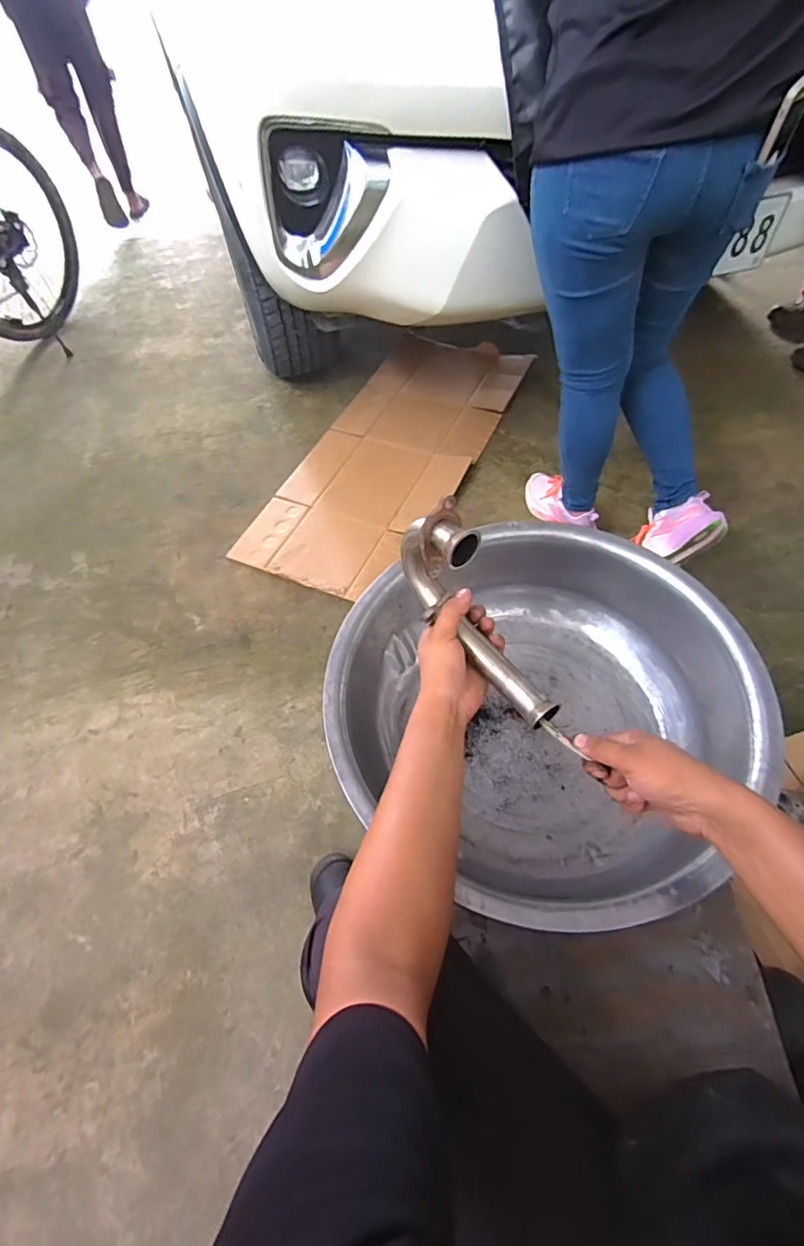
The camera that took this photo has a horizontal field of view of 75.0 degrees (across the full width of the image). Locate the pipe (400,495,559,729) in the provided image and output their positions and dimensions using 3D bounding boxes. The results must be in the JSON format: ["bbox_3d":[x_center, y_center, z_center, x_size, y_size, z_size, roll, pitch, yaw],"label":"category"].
[{"bbox_3d":[0.069,-0.001,0.546,0.053,0.104,0.234,-29,98,-14],"label":"pipe"}]

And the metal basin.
[{"bbox_3d":[0.166,0.112,0.681,0.495,0.162,0.487,-1,59,2],"label":"metal basin"}]

